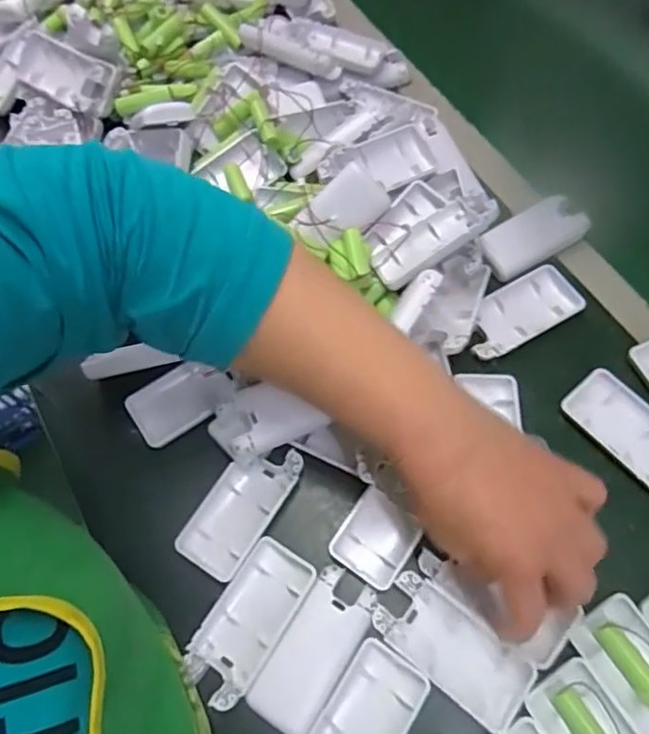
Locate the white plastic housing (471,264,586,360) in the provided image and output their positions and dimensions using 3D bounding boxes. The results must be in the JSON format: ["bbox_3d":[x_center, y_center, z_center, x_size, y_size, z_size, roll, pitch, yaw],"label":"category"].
[{"bbox_3d":[0.149,-0.041,0.446,0.096,0.009,0.046,-28,68,-9],"label":"white plastic housing"}]

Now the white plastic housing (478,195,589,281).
[{"bbox_3d":[0.164,-0.106,0.462,0.093,0.014,0.044,-29,68,-9],"label":"white plastic housing"}]

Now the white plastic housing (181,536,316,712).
[{"bbox_3d":[-0.047,0.157,0.363,0.045,0.017,0.094,30,71,15],"label":"white plastic housing"}]

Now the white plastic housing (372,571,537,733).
[{"bbox_3d":[0.077,0.171,0.354,0.093,0.011,0.044,36,73,17],"label":"white plastic housing"}]

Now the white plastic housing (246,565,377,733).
[{"bbox_3d":[-0.005,0.172,0.356,0.041,0.009,0.091,30,71,15],"label":"white plastic housing"}]

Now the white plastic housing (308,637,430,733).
[{"bbox_3d":[0.019,0.212,0.338,0.044,0.014,0.094,33,72,16],"label":"white plastic housing"}]

